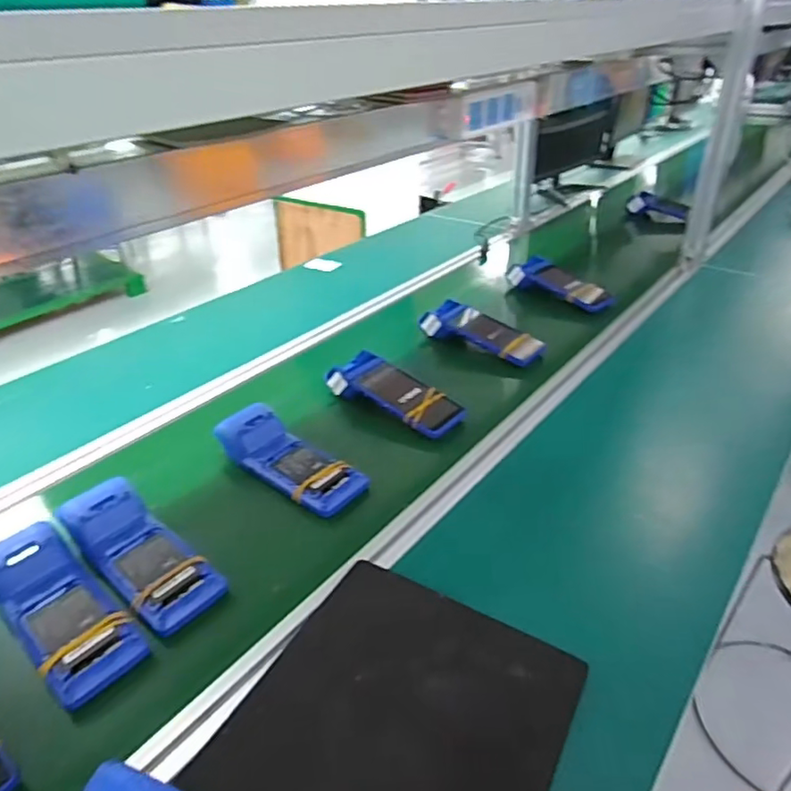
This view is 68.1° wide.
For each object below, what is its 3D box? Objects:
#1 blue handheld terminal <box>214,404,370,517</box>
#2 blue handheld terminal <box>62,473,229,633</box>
[{"bbox_3d":[-0.140,0.079,0.764,0.212,0.043,0.081,22,41,33],"label":"blue handheld terminal"},{"bbox_3d":[-0.282,0.165,0.637,0.202,0.061,0.086,23,42,34],"label":"blue handheld terminal"}]

